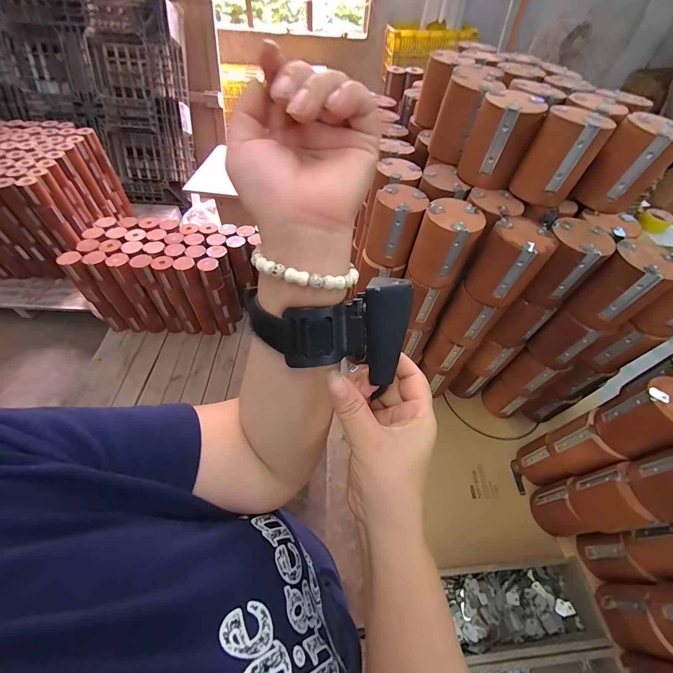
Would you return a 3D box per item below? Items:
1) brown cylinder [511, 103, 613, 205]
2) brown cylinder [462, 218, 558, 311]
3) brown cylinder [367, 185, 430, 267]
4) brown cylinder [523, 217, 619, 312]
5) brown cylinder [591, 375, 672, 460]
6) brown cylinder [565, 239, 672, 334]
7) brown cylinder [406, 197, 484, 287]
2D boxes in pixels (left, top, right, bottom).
[{"bbox_3d":[0.305,-0.245,0.423,0.074,0.103,0.077,33,59,18],"label":"brown cylinder"},{"bbox_3d":[0.239,-0.101,0.433,0.076,0.099,0.071,37,60,21],"label":"brown cylinder"},{"bbox_3d":[0.096,-0.178,0.501,0.074,0.100,0.086,15,55,7],"label":"brown cylinder"},{"bbox_3d":[0.320,-0.104,0.442,0.071,0.098,0.083,22,56,12],"label":"brown cylinder"},{"bbox_3d":[0.429,0.111,0.424,0.071,0.103,0.074,-19,58,-16],"label":"brown cylinder"},{"bbox_3d":[0.386,-0.066,0.420,0.070,0.104,0.070,-36,64,-25],"label":"brown cylinder"},{"bbox_3d":[0.158,-0.135,0.455,0.076,0.100,0.078,21,56,11],"label":"brown cylinder"}]

